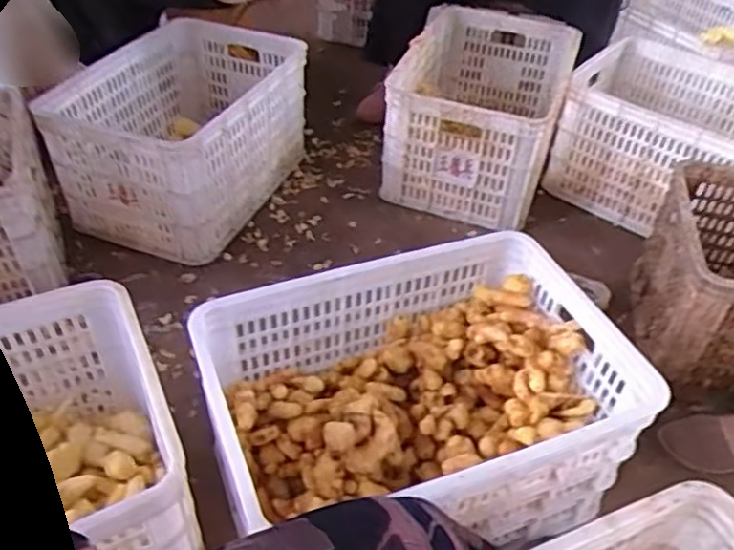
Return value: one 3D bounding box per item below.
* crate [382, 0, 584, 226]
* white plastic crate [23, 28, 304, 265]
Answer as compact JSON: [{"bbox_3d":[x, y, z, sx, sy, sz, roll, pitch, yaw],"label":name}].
[{"bbox_3d":[0.275,-0.408,1.559,0.348,0.253,0.560,14,45,12],"label":"crate"},{"bbox_3d":[-0.373,-0.311,1.381,0.345,0.264,0.520,16,45,13],"label":"white plastic crate"}]

